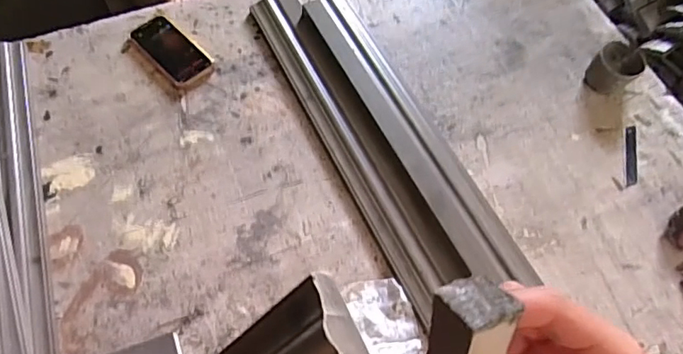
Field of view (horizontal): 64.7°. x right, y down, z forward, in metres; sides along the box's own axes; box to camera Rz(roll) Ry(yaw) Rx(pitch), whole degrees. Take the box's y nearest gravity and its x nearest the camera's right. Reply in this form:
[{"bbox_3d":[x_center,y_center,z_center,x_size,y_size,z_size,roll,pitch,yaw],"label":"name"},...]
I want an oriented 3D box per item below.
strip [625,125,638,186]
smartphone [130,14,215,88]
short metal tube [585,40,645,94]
[{"bbox_3d":[0.409,-0.030,0.760,0.021,0.004,0.101,13,62,4],"label":"strip"},{"bbox_3d":[-0.255,-0.188,0.802,0.131,0.010,0.066,41,68,17],"label":"smartphone"},{"bbox_3d":[0.397,-0.157,0.789,0.061,0.056,0.053,39,67,17],"label":"short metal tube"}]

